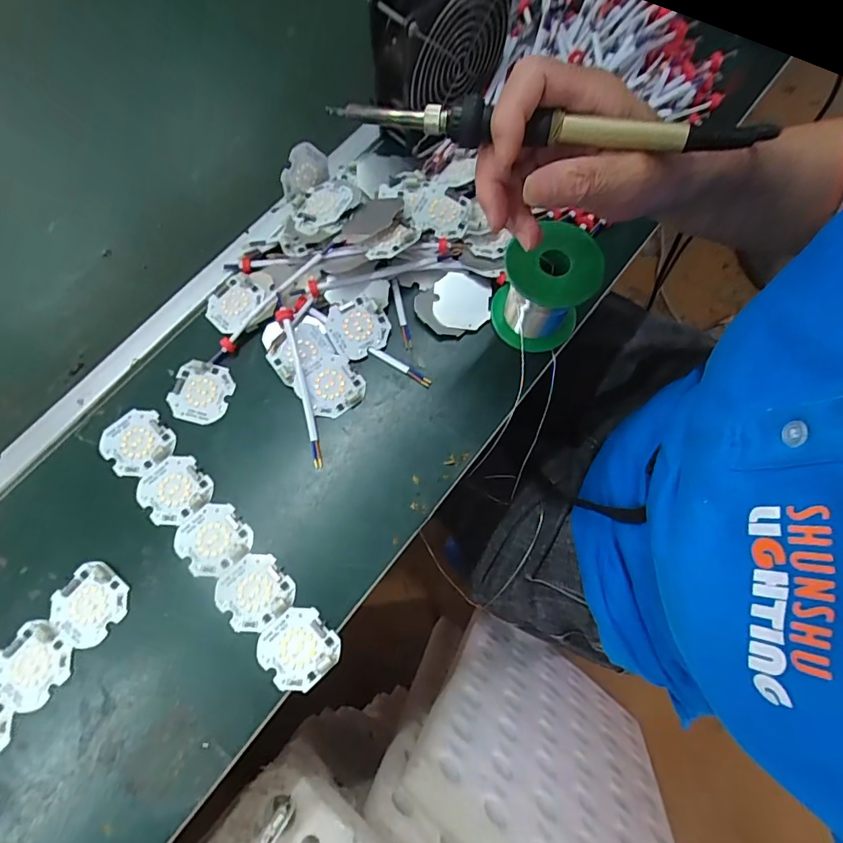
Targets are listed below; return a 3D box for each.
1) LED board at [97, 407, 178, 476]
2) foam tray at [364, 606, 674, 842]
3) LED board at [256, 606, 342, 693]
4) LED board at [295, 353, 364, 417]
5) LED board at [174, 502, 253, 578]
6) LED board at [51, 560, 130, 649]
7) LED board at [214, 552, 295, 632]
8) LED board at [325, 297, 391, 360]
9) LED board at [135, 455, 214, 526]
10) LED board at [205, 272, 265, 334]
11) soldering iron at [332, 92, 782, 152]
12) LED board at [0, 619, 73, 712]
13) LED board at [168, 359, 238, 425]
[{"bbox_3d":[-0.212,0.015,0.366,0.047,0.004,0.047,-40,76,-12],"label":"LED board"},{"bbox_3d":[0.172,0.461,0.699,0.417,0.566,0.055,38,102,12],"label":"foam tray"},{"bbox_3d":[-0.082,0.150,0.324,0.046,0.004,0.049,-42,76,-13],"label":"LED board"},{"bbox_3d":[-0.070,-0.027,0.377,0.046,0.004,0.044,-34,85,-10],"label":"LED board"},{"bbox_3d":[-0.147,0.082,0.344,0.045,0.004,0.047,-41,76,-12],"label":"LED board"},{"bbox_3d":[-0.224,0.123,0.331,0.046,0.004,0.048,39,76,12],"label":"LED board"},{"bbox_3d":[-0.115,0.116,0.334,0.045,0.004,0.046,-39,75,-12],"label":"LED board"},{"bbox_3d":[-0.050,-0.074,0.388,0.044,0.006,0.045,-33,89,-5],"label":"LED board"},{"bbox_3d":[-0.179,0.050,0.355,0.046,0.004,0.047,-40,76,-12],"label":"LED board"},{"bbox_3d":[-0.152,-0.096,0.396,0.047,0.004,0.040,-46,71,-2],"label":"LED board"},{"bbox_3d":[0.058,-0.147,0.244,0.214,0.018,0.015,6,71,6],"label":"soldering iron"},{"bbox_3d":[-0.254,0.158,0.319,0.046,0.004,0.046,35,75,11],"label":"LED board"},{"bbox_3d":[-0.170,-0.024,0.378,0.045,0.004,0.048,14,72,5],"label":"LED board"}]

